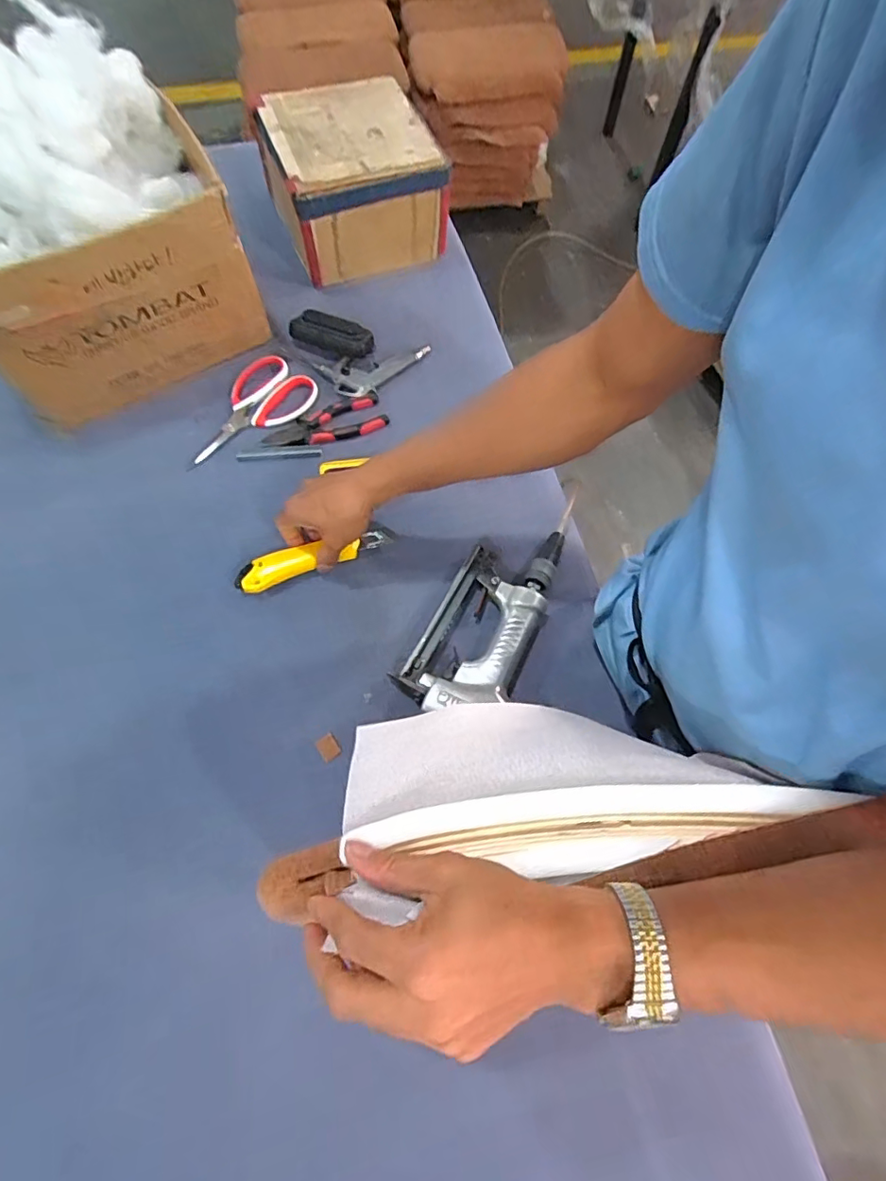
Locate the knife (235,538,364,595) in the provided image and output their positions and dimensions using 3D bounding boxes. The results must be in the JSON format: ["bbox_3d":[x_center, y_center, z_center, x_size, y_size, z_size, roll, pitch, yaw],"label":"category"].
[{"bbox_3d":[-0.161,-0.032,0.585,0.131,0.011,0.037,-19,69,-13],"label":"knife"}]

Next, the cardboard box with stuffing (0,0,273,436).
[{"bbox_3d":[-0.406,-0.400,0.596,0.307,0.265,0.252,-32,72,-14],"label":"cardboard box with stuffing"}]

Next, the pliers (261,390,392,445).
[{"bbox_3d":[-0.148,-0.209,0.663,0.149,0.011,0.058,-17,69,-9],"label":"pliers"}]

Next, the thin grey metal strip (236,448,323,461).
[{"bbox_3d":[-0.200,-0.167,0.652,0.102,0.007,0.012,-3,67,-3],"label":"thin grey metal strip"}]

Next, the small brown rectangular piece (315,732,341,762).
[{"bbox_3d":[-0.112,0.152,0.518,0.019,0.004,0.023,-30,71,-14],"label":"small brown rectangular piece"}]

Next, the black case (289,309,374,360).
[{"bbox_3d":[-0.148,-0.334,0.701,0.111,0.025,0.051,21,68,7],"label":"black case"}]

